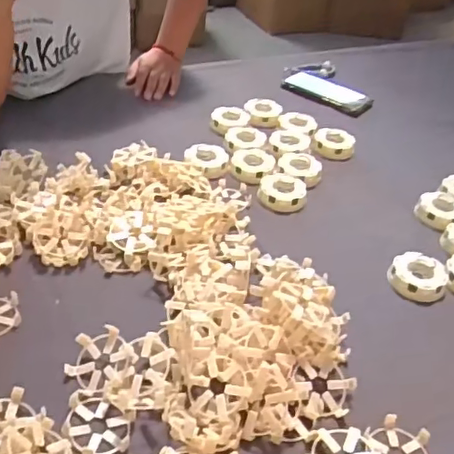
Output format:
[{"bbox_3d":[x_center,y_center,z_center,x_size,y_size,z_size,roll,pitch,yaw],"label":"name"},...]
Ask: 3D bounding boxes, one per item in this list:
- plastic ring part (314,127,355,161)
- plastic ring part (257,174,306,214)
[{"bbox_3d":[0.172,-0.135,0.924,0.063,0.022,0.071,10,38,4],"label":"plastic ring part"},{"bbox_3d":[0.076,-0.050,0.791,0.064,0.021,0.078,8,38,1],"label":"plastic ring part"}]

